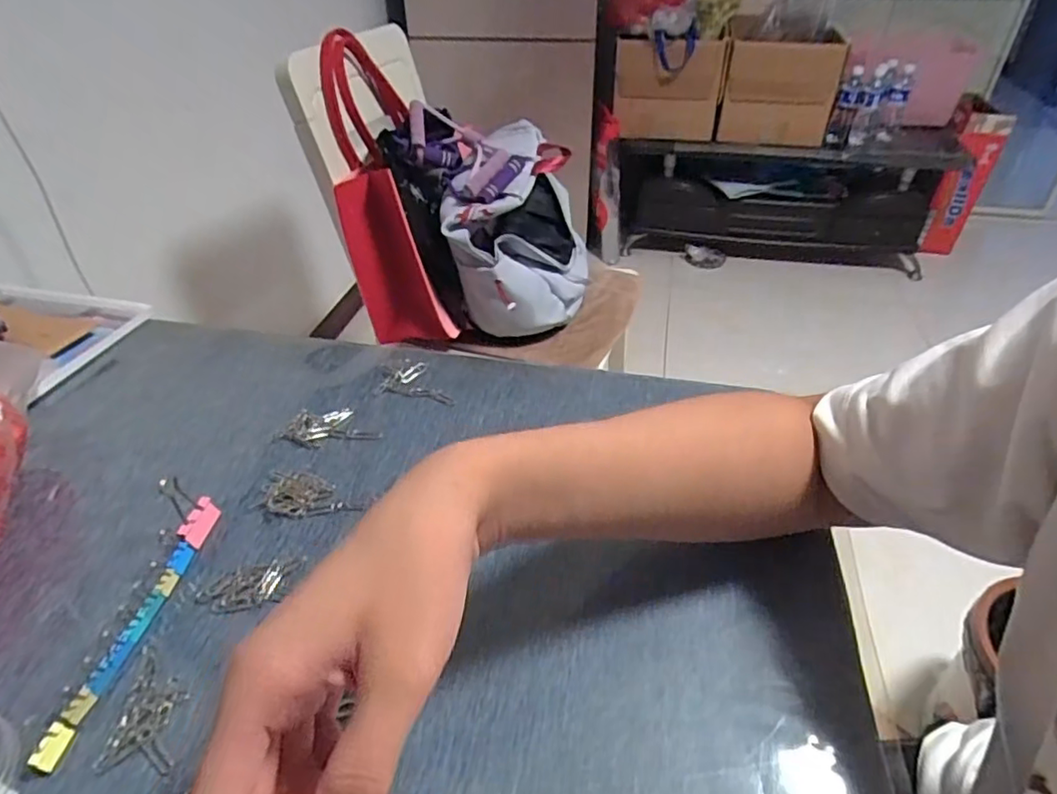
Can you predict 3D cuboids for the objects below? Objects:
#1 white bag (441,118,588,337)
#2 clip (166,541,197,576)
[{"bbox_3d":[-0.014,-0.312,1.118,0.236,0.261,0.316,2,38,4],"label":"white bag"},{"bbox_3d":[-0.222,0.103,0.390,0.011,0.008,0.019,1,38,3],"label":"clip"}]

